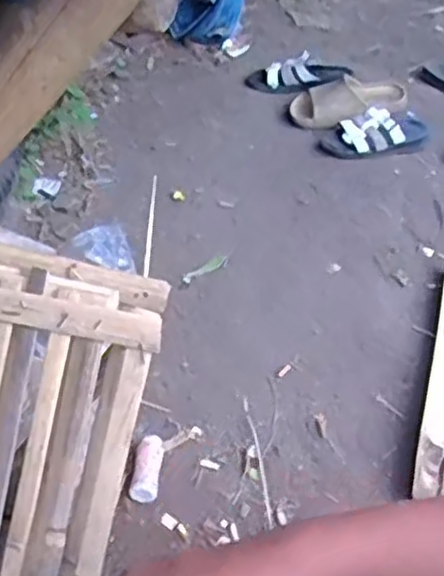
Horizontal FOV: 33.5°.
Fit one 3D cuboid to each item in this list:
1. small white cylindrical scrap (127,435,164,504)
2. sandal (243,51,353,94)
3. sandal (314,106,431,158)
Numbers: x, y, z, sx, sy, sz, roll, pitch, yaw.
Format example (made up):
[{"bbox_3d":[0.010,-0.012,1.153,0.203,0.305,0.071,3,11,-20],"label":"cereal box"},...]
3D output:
[{"bbox_3d":[-0.103,0.251,1.009,0.036,0.037,0.092,3,39,4],"label":"small white cylindrical scrap"},{"bbox_3d":[0.178,-0.512,1.760,0.250,0.065,0.086,8,39,9],"label":"sandal"},{"bbox_3d":[0.339,-0.337,1.593,0.259,0.079,0.116,-16,41,-19],"label":"sandal"}]

